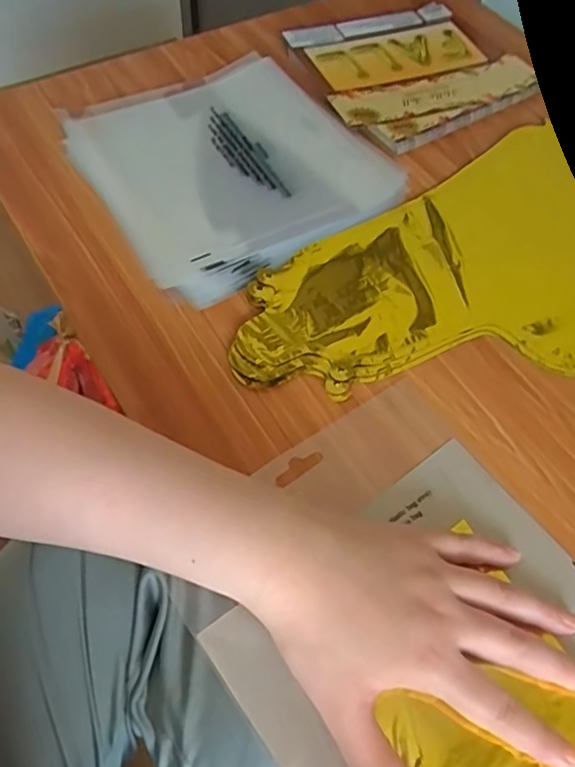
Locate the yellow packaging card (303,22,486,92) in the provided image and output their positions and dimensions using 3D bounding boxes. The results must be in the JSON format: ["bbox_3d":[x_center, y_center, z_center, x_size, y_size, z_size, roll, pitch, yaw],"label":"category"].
[{"bbox_3d":[0.104,-0.316,0.563,0.167,0.010,0.072,-19,62,-15],"label":"yellow packaging card"}]

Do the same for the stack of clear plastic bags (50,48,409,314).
[{"bbox_3d":[-0.048,-0.180,0.473,0.208,0.011,0.218,-32,66,-18],"label":"stack of clear plastic bags"}]

